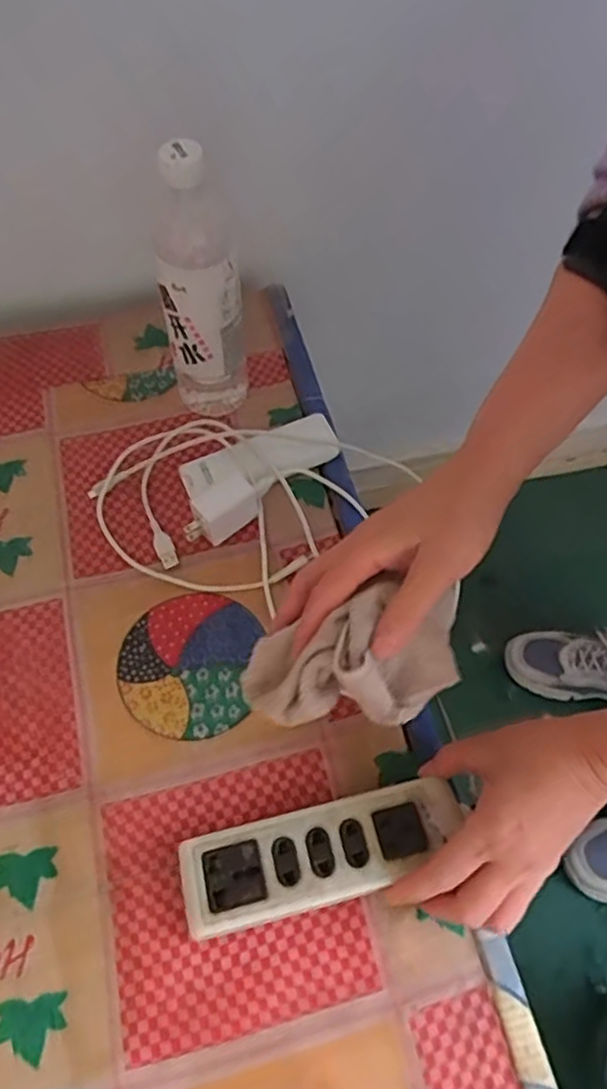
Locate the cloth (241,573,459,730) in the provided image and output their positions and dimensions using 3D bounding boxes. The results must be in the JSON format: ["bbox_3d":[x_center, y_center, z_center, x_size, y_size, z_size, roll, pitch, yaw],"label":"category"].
[{"bbox_3d":[0.022,0.068,0.396,0.131,0.055,0.066,-16,59,16],"label":"cloth"}]

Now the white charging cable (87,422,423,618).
[{"bbox_3d":[-0.049,-0.034,0.560,0.241,0.029,0.163,14,61,7],"label":"white charging cable"}]

